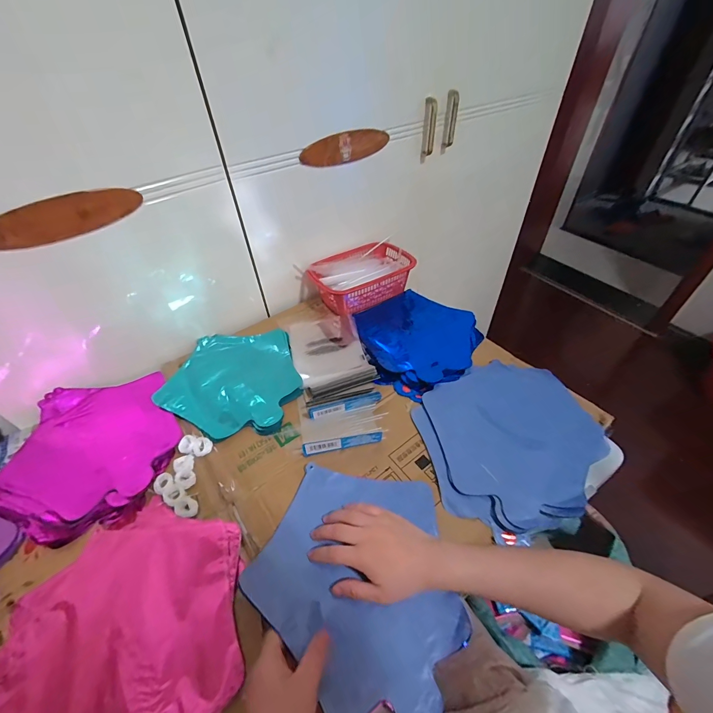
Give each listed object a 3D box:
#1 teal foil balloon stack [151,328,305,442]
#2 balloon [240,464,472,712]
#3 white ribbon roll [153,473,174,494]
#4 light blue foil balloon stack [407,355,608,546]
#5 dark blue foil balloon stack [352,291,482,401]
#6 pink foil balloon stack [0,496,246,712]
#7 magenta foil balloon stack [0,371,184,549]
[{"bbox_3d":[-0.201,0.034,0.574,0.223,0.018,0.219,11,47,13],"label":"teal foil balloon stack"},{"bbox_3d":[0.009,0.239,0.379,0.224,0.030,0.226,18,49,18],"label":"balloon"},{"bbox_3d":[-0.258,0.168,0.449,0.025,0.005,0.025,-1,45,1],"label":"white ribbon roll"},{"bbox_3d":[0.226,0.114,0.489,0.265,0.020,0.232,-17,47,-14],"label":"light blue foil balloon stack"},{"bbox_3d":[0.108,-0.044,0.635,0.232,0.020,0.238,-30,52,-25],"label":"dark blue foil balloon stack"},{"bbox_3d":[-0.233,0.280,0.338,0.239,0.009,0.233,8,46,10],"label":"pink foil balloon stack"},{"bbox_3d":[-0.386,0.137,0.487,0.235,0.027,0.238,-12,46,-10],"label":"magenta foil balloon stack"}]

